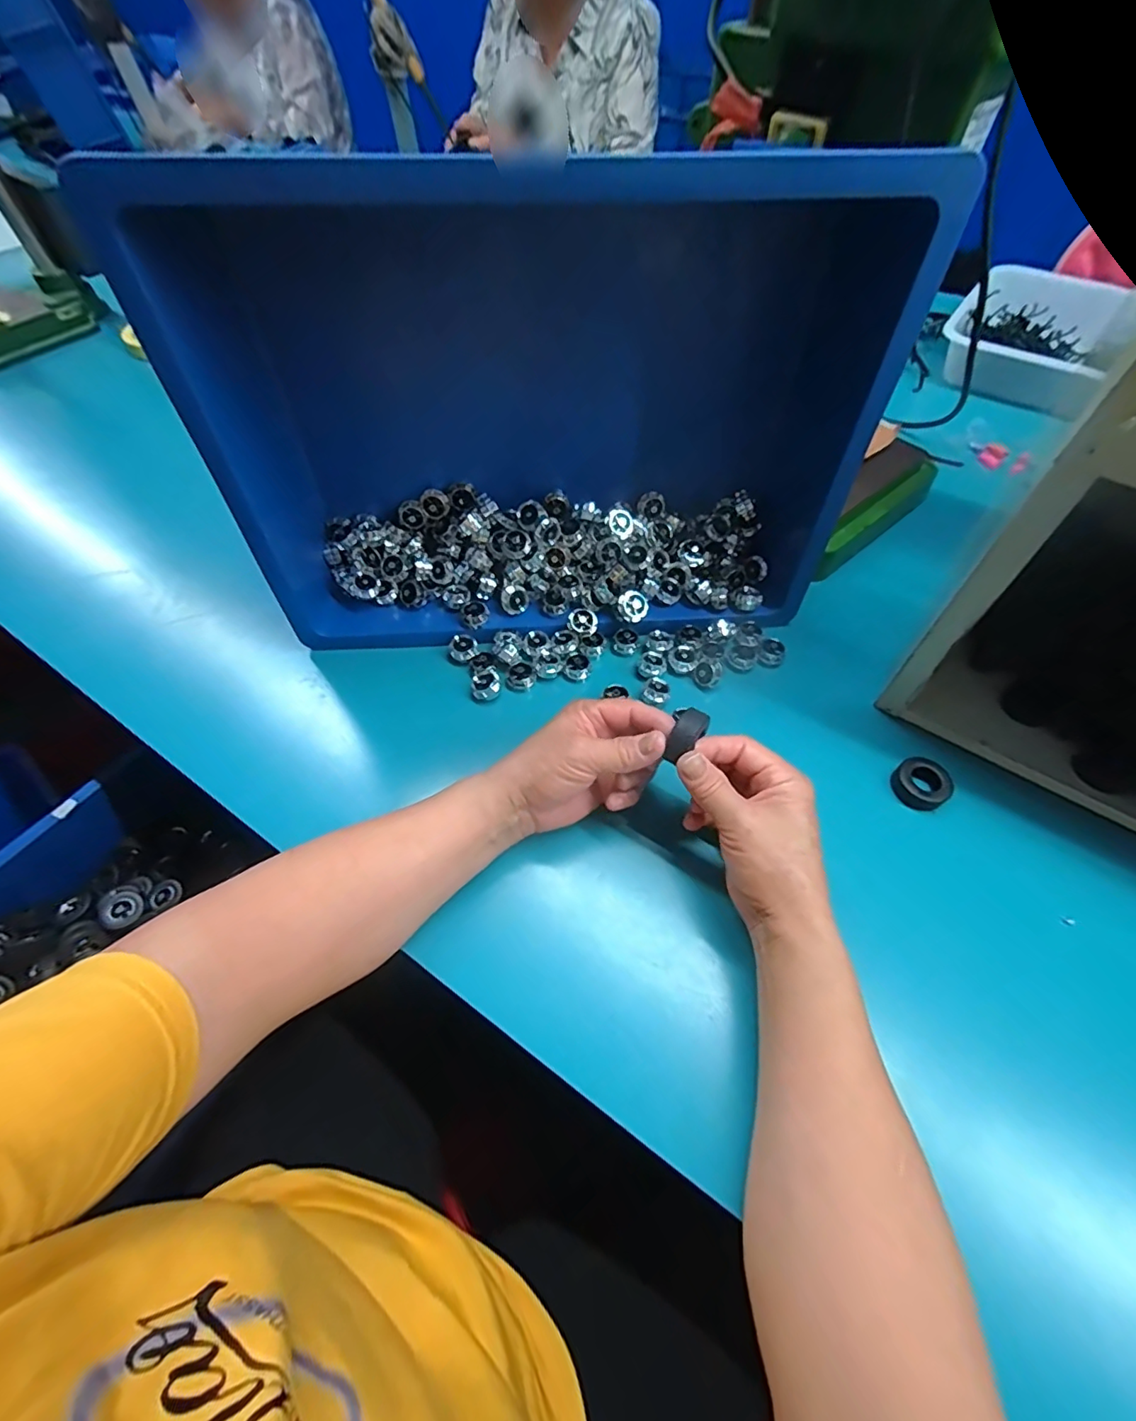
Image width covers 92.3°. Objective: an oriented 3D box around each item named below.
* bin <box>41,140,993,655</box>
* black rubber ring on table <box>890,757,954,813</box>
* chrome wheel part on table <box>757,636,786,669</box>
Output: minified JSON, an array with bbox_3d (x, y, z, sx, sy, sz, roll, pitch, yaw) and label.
[{"bbox_3d":[-0.010,-0.205,0.394,0.478,0.282,0.149,-7,58,-2],"label":"bin"},{"bbox_3d":[0.263,0.053,0.405,0.034,0.017,0.036,-1,57,1],"label":"black rubber ring on table"},{"bbox_3d":[0.175,-0.049,0.471,0.023,0.013,0.024,-1,57,1],"label":"chrome wheel part on table"}]

